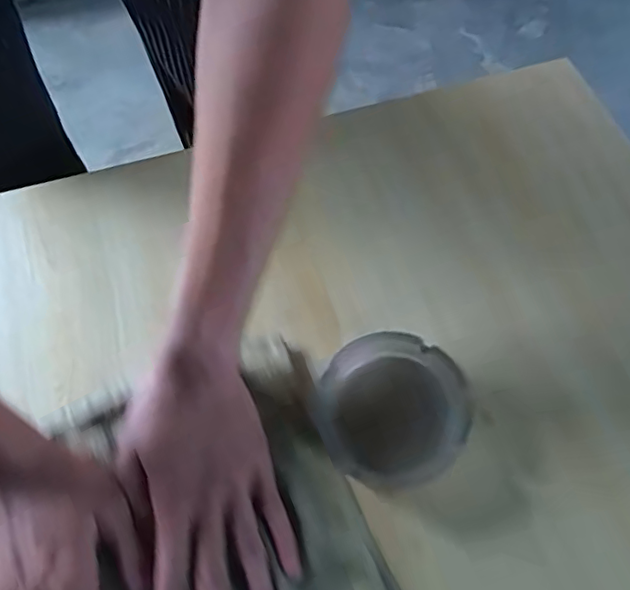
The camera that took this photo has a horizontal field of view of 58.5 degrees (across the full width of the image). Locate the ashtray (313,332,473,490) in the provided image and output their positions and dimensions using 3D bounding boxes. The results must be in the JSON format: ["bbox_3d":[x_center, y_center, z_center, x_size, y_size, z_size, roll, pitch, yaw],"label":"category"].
[{"bbox_3d":[0.052,0.078,0.388,0.098,0.026,0.099,-14,61,-6],"label":"ashtray"}]

